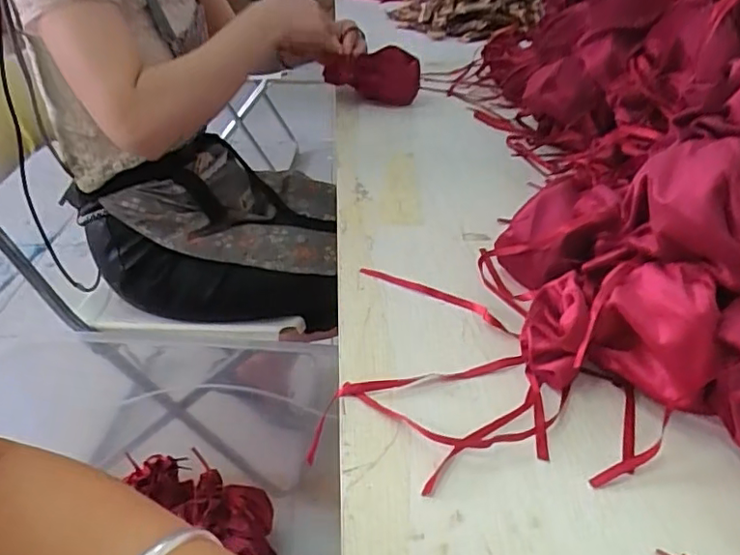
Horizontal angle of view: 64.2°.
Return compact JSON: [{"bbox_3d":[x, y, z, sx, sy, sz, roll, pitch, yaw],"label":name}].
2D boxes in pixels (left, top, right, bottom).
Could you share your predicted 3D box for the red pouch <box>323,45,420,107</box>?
[{"bbox_3d":[0.003,-0.309,0.908,0.148,0.095,0.048,5,63,1],"label":"red pouch"}]

